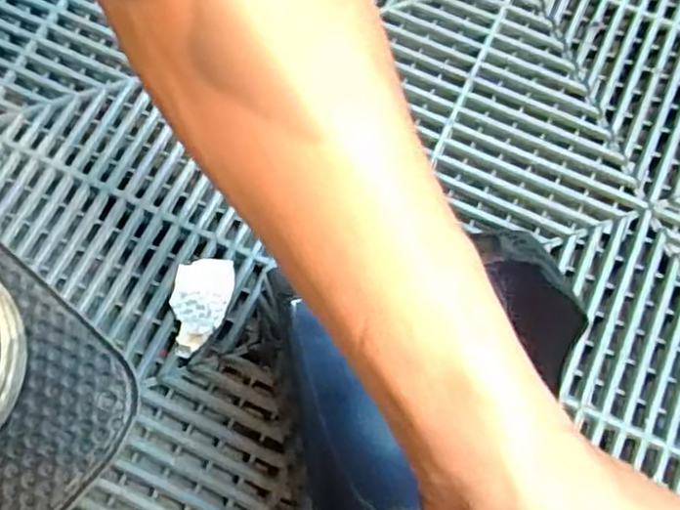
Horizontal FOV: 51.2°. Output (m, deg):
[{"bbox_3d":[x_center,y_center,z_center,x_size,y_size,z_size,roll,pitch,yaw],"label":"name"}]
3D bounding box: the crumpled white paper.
[{"bbox_3d":[-0.085,0.031,0.428,0.035,0.009,0.060,9,71,1],"label":"crumpled white paper"}]

